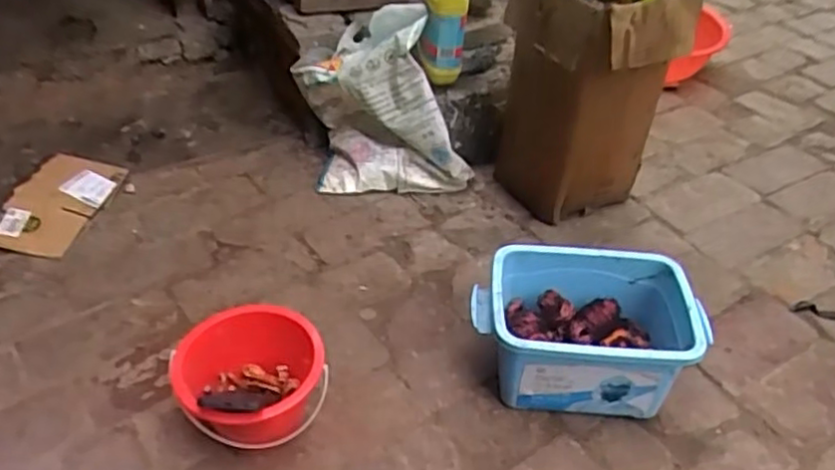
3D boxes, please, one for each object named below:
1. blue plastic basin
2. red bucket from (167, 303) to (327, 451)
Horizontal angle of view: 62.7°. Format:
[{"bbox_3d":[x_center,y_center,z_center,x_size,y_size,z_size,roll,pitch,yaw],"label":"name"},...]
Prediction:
[{"bbox_3d":[0.223,0.142,0.943,0.295,0.166,0.183,3,39,3],"label":"blue plastic basin"},{"bbox_3d":[-0.213,0.198,0.908,0.181,0.139,0.167,0,39,0],"label":"red bucket"}]

